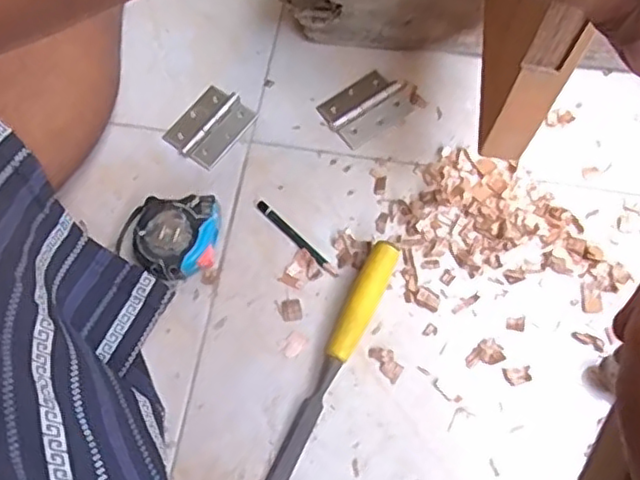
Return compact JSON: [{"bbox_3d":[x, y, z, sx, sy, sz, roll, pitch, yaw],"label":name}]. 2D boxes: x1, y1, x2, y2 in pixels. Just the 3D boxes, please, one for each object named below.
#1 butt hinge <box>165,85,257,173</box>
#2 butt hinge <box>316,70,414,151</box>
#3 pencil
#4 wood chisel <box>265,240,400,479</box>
[{"bbox_3d":[-0.104,-0.109,0.632,0.060,0.004,0.078,36,71,14],"label":"butt hinge"},{"bbox_3d":[0.045,-0.129,0.635,0.080,0.009,0.060,-34,71,-14],"label":"butt hinge"},{"bbox_3d":[-0.021,-0.002,0.587,0.096,0.004,0.008,43,73,16],"label":"pencil"},{"bbox_3d":[0.009,0.105,0.530,0.024,0.023,0.232,24,69,9],"label":"wood chisel"}]

